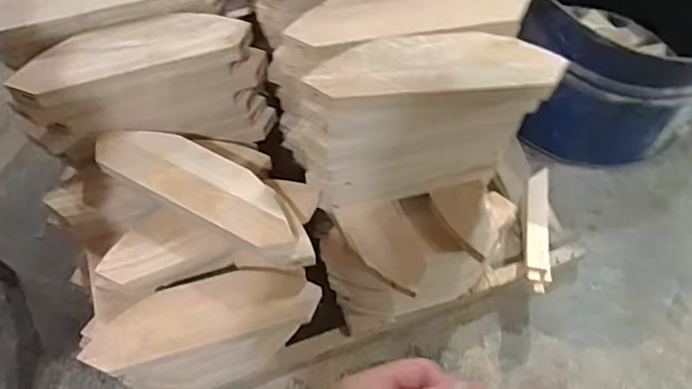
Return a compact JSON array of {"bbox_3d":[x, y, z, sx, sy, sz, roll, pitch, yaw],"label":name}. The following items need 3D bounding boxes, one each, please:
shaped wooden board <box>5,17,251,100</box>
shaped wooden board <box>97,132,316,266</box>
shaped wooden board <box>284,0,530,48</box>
[{"bbox_3d":[-0.303,-0.202,0.811,0.312,0.034,0.111,-10,63,-3],"label":"shaped wooden board"},{"bbox_3d":[-0.198,-0.010,0.822,0.350,0.043,0.099,26,64,14],"label":"shaped wooden board"},{"bbox_3d":[0.084,-0.251,0.774,0.312,0.019,0.089,-9,62,-5],"label":"shaped wooden board"}]

